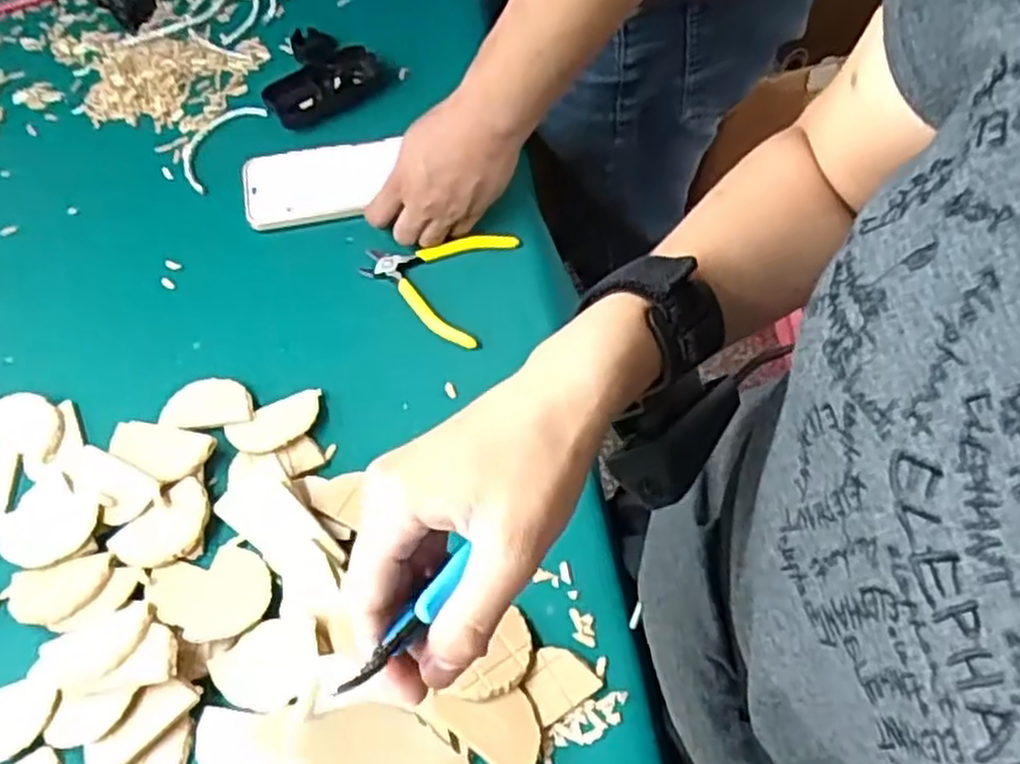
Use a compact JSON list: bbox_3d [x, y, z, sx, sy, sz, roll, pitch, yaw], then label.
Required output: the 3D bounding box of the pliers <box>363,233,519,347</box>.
[{"bbox_3d":[-0.064,-0.090,0.641,0.113,0.013,0.107,18,63,10],"label":"pliers"}]

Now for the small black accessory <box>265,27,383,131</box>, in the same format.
[{"bbox_3d":[-0.196,-0.298,0.750,0.110,0.028,0.106,-37,67,-18],"label":"small black accessory"}]

